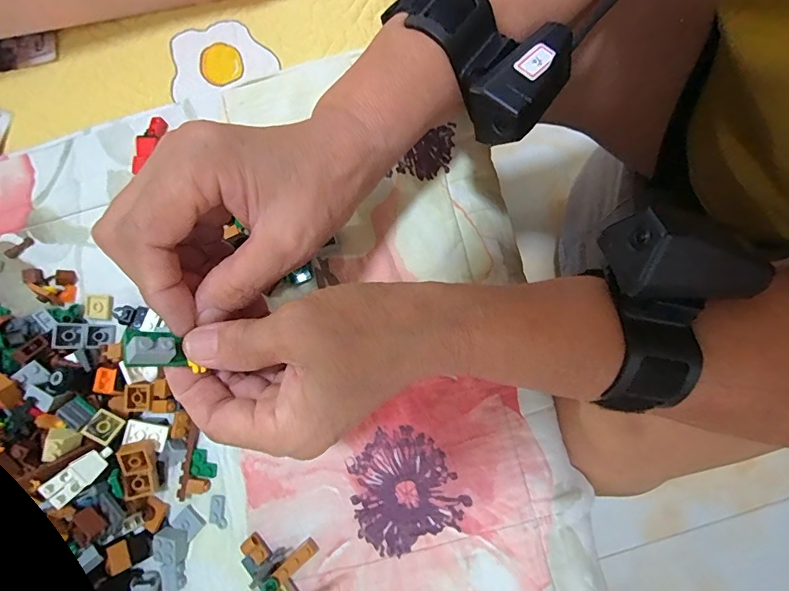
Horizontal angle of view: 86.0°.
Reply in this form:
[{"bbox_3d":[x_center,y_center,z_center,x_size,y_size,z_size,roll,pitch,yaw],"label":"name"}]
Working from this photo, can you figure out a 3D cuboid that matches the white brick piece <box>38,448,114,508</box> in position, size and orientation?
[{"bbox_3d":[-0.179,0.101,0.240,0.016,0.007,0.035,39,52,7],"label":"white brick piece"}]

